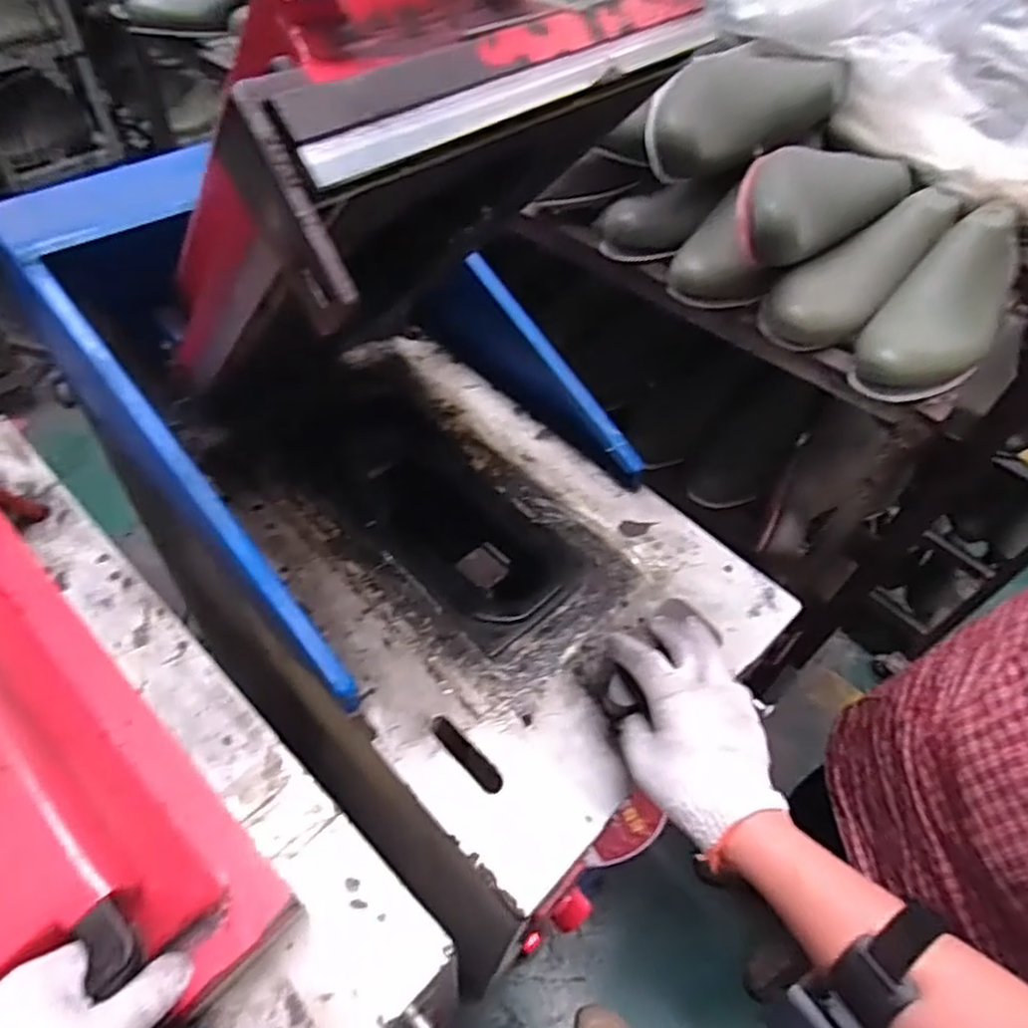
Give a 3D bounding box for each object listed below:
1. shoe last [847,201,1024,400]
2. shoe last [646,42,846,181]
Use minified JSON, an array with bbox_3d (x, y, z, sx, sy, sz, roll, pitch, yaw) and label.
[{"bbox_3d":[0.392,-0.186,0.630,0.088,0.079,0.235,39,59,22],"label":"shoe last"},{"bbox_3d":[0.218,-0.372,0.638,0.225,0.082,0.059,-29,61,-24],"label":"shoe last"}]

